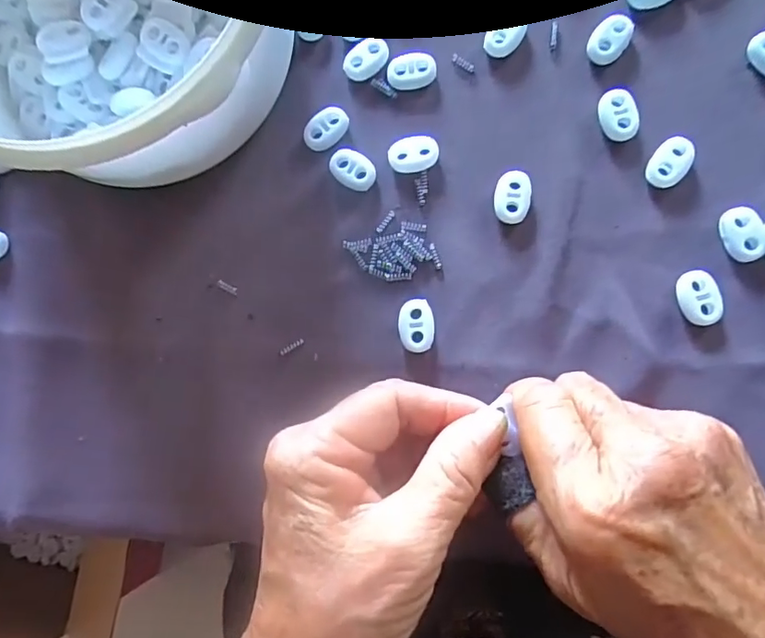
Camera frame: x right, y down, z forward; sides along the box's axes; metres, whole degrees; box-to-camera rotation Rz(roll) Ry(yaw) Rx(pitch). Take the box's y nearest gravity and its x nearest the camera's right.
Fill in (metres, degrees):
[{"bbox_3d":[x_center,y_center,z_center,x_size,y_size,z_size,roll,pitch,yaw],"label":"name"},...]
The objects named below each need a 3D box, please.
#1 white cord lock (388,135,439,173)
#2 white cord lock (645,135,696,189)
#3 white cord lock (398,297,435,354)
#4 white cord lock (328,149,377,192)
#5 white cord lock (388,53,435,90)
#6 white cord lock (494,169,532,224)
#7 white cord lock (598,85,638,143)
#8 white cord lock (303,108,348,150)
[{"bbox_3d":[0.014,-0.074,0.243,0.022,0.004,0.016,-7,85,6],"label":"white cord lock"},{"bbox_3d":[0.122,-0.067,0.229,0.015,0.005,0.022,40,90,8],"label":"white cord lock"},{"bbox_3d":[0.015,0.003,0.235,0.015,0.005,0.023,-2,85,6],"label":"white cord lock"},{"bbox_3d":[-0.013,-0.068,0.246,0.022,0.005,0.015,41,91,8],"label":"white cord lock"},{"bbox_3d":[0.014,-0.114,0.247,0.021,0.006,0.015,0,85,6],"label":"white cord lock"},{"bbox_3d":[0.057,-0.053,0.235,0.016,0.004,0.023,1,85,6],"label":"white cord lock"},{"bbox_3d":[0.102,-0.089,0.234,0.015,0.005,0.023,-8,85,6],"label":"white cord lock"},{"bbox_3d":[-0.026,-0.088,0.249,0.023,0.005,0.015,-37,82,2],"label":"white cord lock"}]

